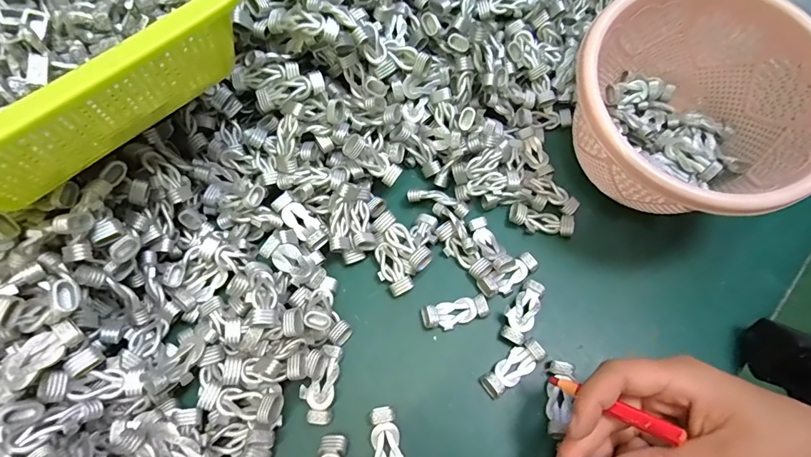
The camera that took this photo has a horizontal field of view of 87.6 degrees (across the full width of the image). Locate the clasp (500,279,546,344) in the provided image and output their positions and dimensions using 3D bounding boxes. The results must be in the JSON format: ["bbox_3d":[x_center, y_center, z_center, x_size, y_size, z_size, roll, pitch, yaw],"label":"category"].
[{"bbox_3d":[0.074,0.052,0.268,0.017,0.008,0.042,30,68,11],"label":"clasp"}]

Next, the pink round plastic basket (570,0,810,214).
[{"bbox_3d":[0.174,-0.065,0.272,0.134,0.095,0.139,1,65,-2],"label":"pink round plastic basket"}]

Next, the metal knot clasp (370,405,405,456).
[{"bbox_3d":[-0.010,0.122,0.236,0.016,0.012,0.042,-11,66,-7],"label":"metal knot clasp"}]

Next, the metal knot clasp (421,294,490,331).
[{"bbox_3d":[0.032,0.054,0.268,0.042,0.008,0.016,-12,66,-7],"label":"metal knot clasp"}]

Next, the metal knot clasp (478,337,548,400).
[{"bbox_3d":[0.065,0.084,0.253,0.041,0.011,0.015,-35,71,-16],"label":"metal knot clasp"}]

